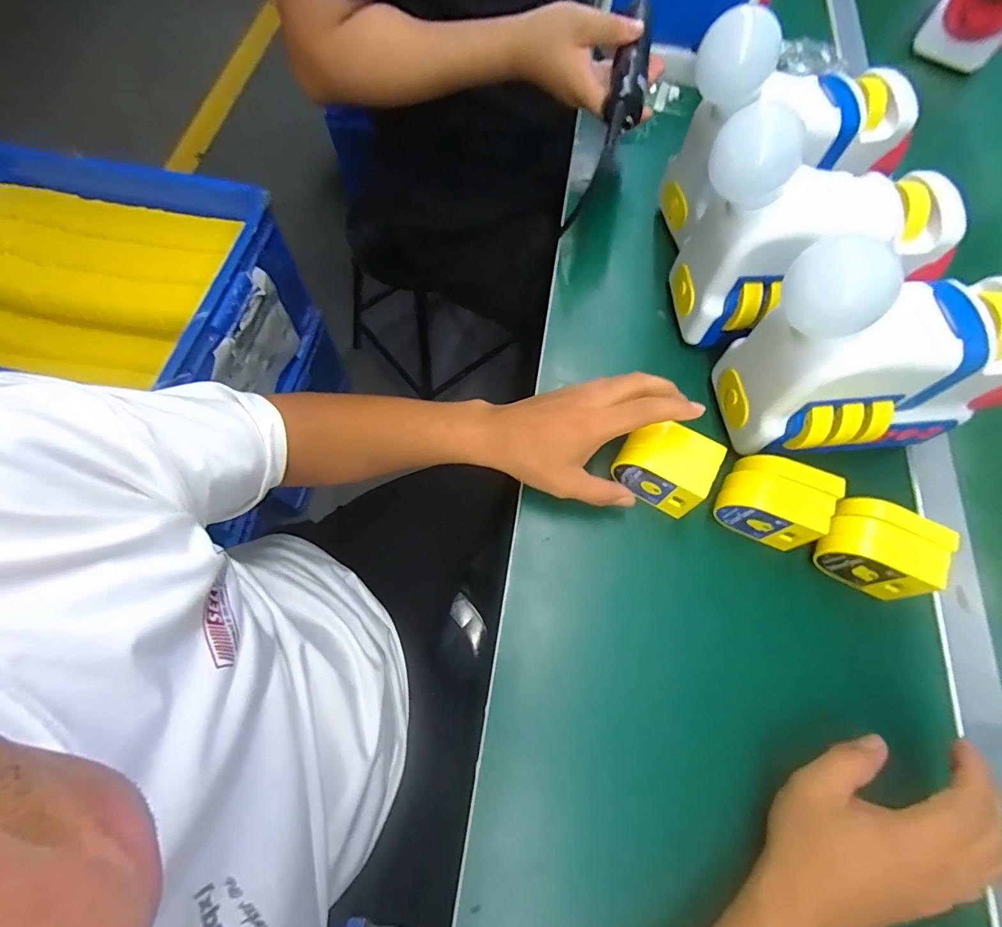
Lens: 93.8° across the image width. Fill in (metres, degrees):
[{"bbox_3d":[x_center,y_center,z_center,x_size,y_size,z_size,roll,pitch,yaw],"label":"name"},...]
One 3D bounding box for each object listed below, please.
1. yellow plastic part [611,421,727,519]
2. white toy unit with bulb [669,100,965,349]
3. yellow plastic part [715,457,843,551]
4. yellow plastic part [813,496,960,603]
[{"bbox_3d":[0.138,0.001,0.393,0.075,0.050,0.054,27,70,8],"label":"yellow plastic part"},{"bbox_3d":[0.259,-0.185,0.401,0.202,0.170,0.098,3,69,-1],"label":"white toy unit with bulb"},{"bbox_3d":[0.225,0.030,0.392,0.077,0.051,0.055,24,70,7],"label":"yellow plastic part"},{"bbox_3d":[0.299,0.065,0.373,0.075,0.050,0.061,29,70,9],"label":"yellow plastic part"}]

